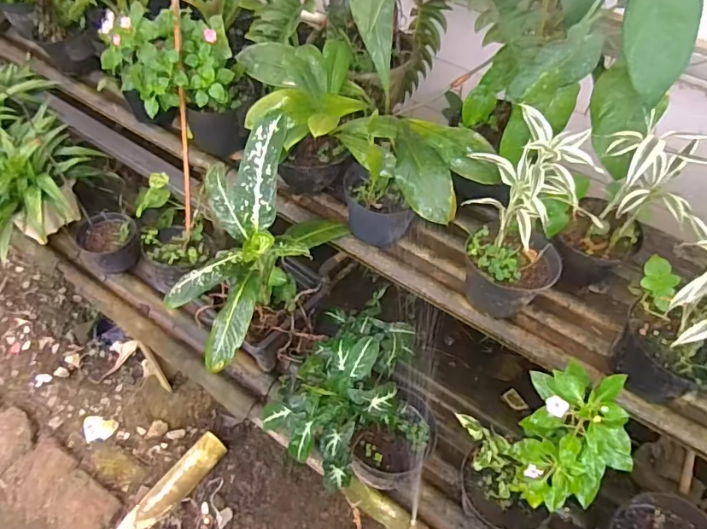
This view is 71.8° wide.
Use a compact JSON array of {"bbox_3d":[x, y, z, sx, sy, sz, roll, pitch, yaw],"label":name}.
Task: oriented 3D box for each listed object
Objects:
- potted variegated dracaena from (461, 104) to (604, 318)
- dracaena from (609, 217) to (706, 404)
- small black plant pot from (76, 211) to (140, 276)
[{"bbox_3d":[0.298,-0.074,0.883,0.162,0.366,0.197,-29,59,-25],"label":"potted variegated dracaena"},{"bbox_3d":[0.575,0.070,0.795,0.193,0.385,0.216,-29,59,-25],"label":"dracaena"},{"bbox_3d":[-0.666,-0.059,1.344,0.142,0.106,0.136,2,51,-3],"label":"small black plant pot"}]

